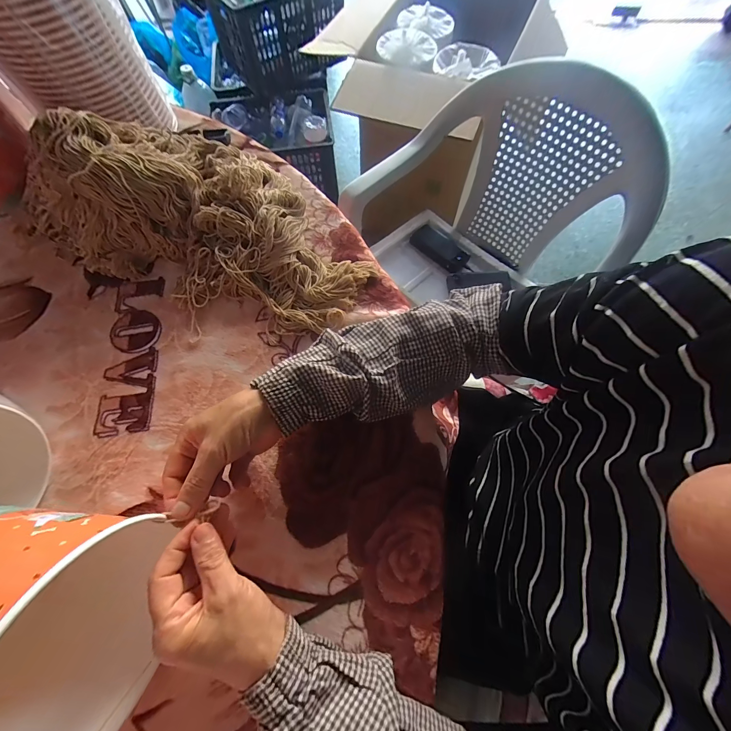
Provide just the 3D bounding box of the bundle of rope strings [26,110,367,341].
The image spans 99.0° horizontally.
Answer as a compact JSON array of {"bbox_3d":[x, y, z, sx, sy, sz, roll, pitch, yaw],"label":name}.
[{"bbox_3d":[-0.201,-0.208,0.393,0.442,0.109,0.233,19,71,7],"label":"bundle of rope strings"}]

